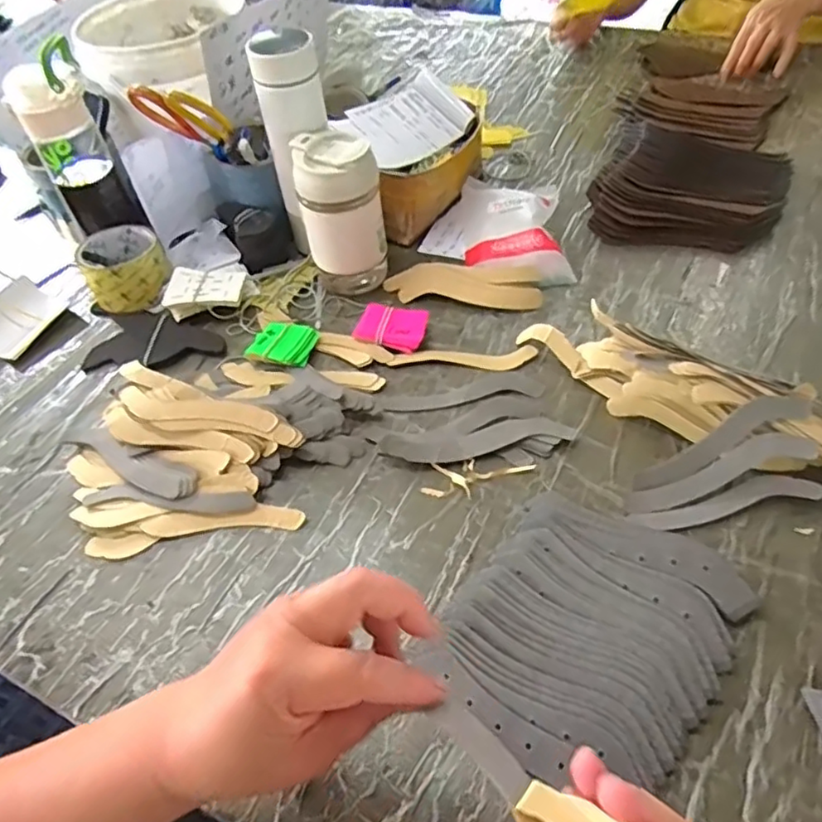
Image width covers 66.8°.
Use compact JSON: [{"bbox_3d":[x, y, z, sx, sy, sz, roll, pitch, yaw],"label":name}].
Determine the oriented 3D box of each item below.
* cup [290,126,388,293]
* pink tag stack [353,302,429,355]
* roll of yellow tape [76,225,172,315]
[{"bbox_3d":[-0.071,-0.204,0.658,0.079,0.158,0.064,-13,50,-4],"label":"cup"},{"bbox_3d":[-0.020,-0.086,0.642,0.070,0.026,0.043,9,52,14],"label":"pink tag stack"},{"bbox_3d":[-0.326,-0.164,0.712,0.088,0.069,0.092,-26,52,-15],"label":"roll of yellow tape"}]

